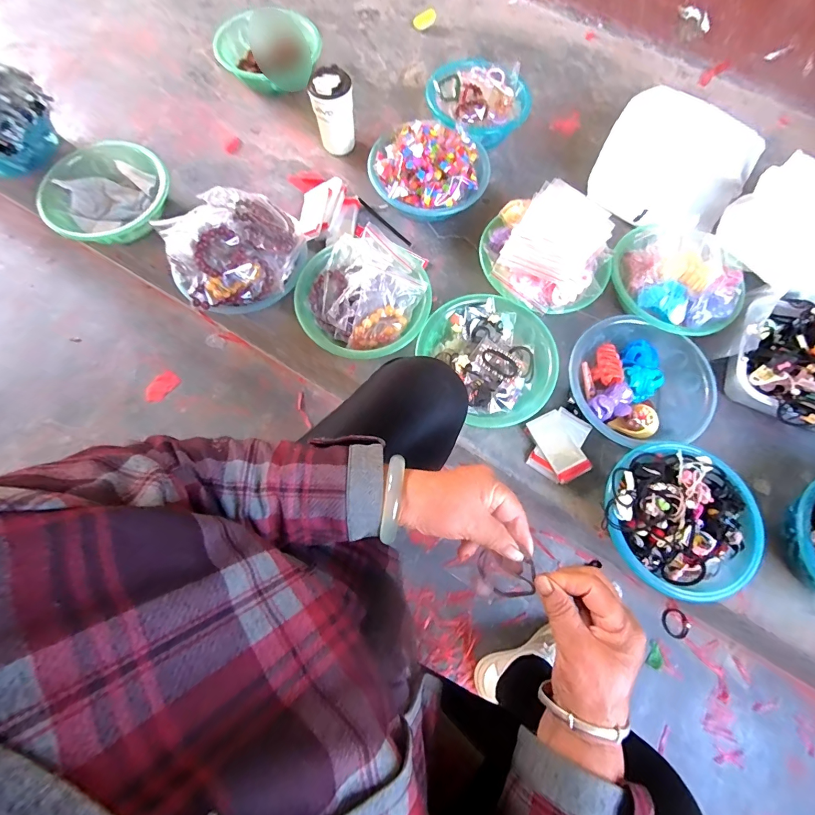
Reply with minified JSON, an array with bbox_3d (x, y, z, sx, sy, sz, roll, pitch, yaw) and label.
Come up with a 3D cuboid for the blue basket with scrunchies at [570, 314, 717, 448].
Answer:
[{"bbox_3d":[0.401,-0.043,0.697,0.219,0.079,0.218,0,71,-1],"label":"blue basket with scrunchies"}]

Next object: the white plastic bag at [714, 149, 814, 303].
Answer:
[{"bbox_3d":[0.784,-0.335,0.773,0.285,0.105,0.217,37,74,10],"label":"white plastic bag"}]

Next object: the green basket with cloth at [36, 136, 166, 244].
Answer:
[{"bbox_3d":[-0.596,-0.419,0.780,0.231,0.071,0.244,-42,77,-14],"label":"green basket with cloth"}]

